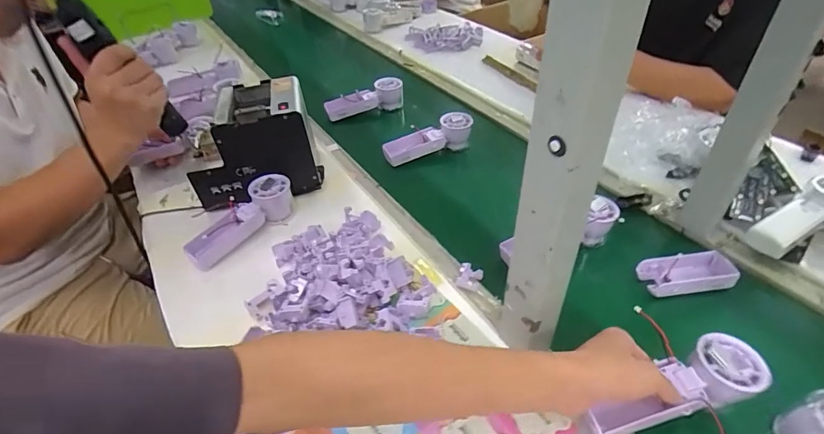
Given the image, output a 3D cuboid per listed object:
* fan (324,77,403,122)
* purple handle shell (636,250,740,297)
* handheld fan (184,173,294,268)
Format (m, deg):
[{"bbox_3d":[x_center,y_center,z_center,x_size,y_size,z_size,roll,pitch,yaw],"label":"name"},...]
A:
[{"bbox_3d":[-0.101,-0.250,0.931,0.169,0.059,0.048,-19,44,-17],"label":"fan"},{"bbox_3d":[0.347,0.069,0.543,0.114,0.025,0.050,-7,42,-5],"label":"purple handle shell"},{"bbox_3d":[-0.243,0.009,0.633,0.054,0.060,0.166,32,67,35],"label":"handheld fan"}]

